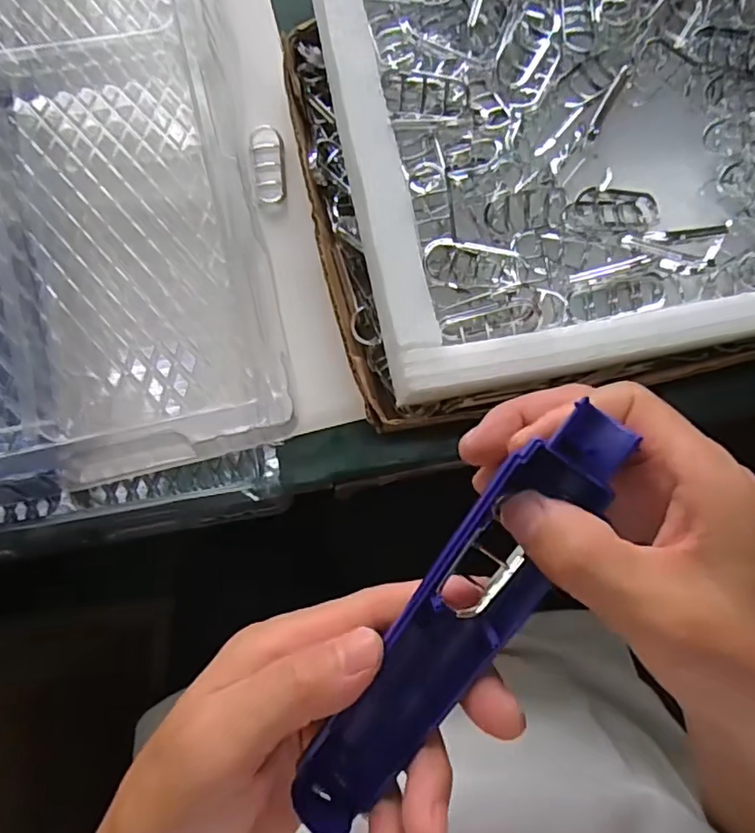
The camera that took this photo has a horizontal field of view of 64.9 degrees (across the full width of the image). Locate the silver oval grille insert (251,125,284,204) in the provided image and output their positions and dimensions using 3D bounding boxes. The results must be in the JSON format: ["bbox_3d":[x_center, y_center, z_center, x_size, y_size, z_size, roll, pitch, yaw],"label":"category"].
[{"bbox_3d":[-0.069,-0.159,0.375,0.020,0.008,0.054,-7,82,-4],"label":"silver oval grille insert"}]

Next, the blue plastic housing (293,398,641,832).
[{"bbox_3d":[0.027,0.075,0.211,0.037,0.028,0.177,33,100,2],"label":"blue plastic housing"}]

